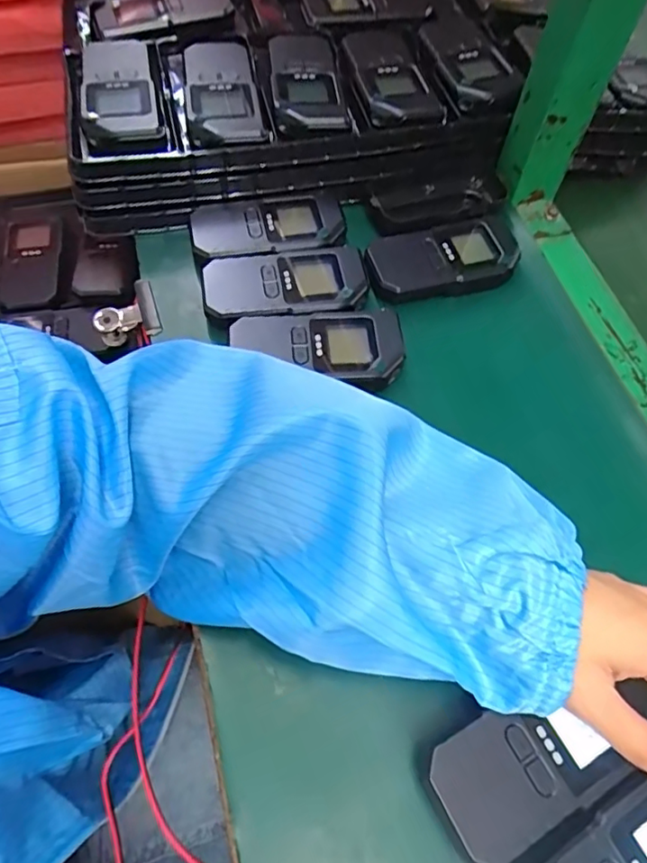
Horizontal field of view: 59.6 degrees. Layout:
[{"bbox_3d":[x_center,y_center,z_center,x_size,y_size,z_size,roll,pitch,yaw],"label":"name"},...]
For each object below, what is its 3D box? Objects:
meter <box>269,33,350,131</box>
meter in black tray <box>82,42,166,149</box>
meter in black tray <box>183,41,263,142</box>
[{"bbox_3d":[-0.015,-0.285,0.460,0.054,0.021,0.131,-6,61,-6],"label":"meter"},{"bbox_3d":[-0.163,-0.268,0.448,0.056,0.020,0.141,-13,62,-9],"label":"meter in black tray"},{"bbox_3d":[-0.080,-0.265,0.443,0.054,0.020,0.116,-9,61,-7],"label":"meter in black tray"}]

